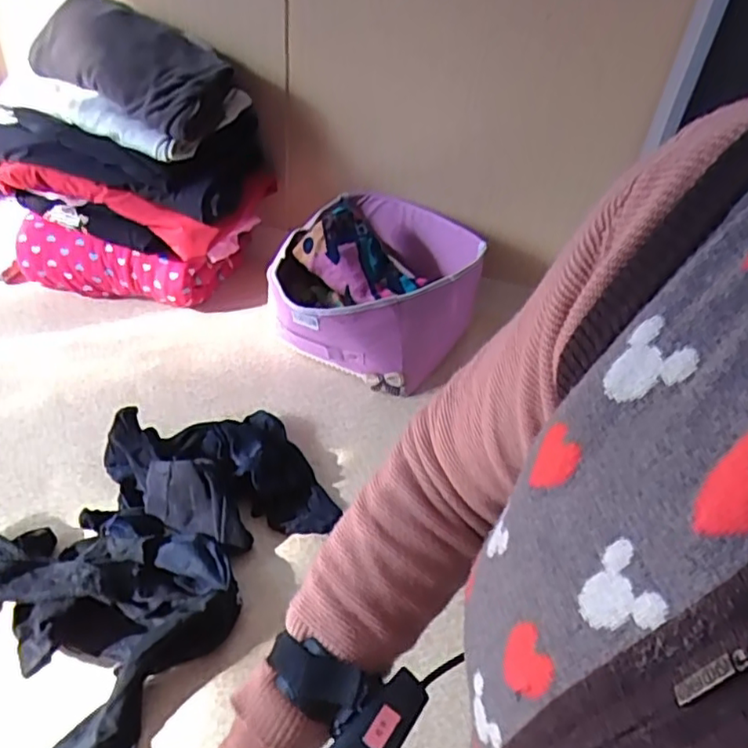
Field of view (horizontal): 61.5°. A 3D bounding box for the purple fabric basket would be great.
[{"bbox_3d":[0.004,-0.115,0.921,0.259,0.168,0.286,20,44,15],"label":"purple fabric basket"}]

